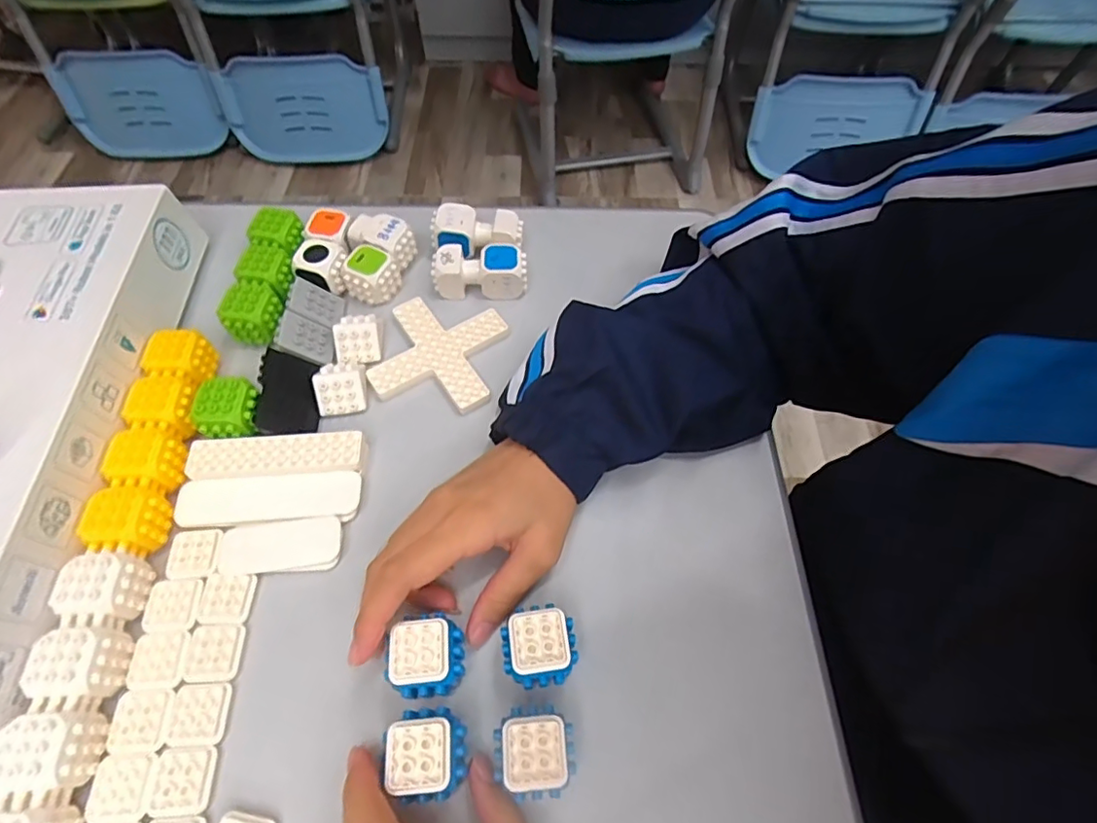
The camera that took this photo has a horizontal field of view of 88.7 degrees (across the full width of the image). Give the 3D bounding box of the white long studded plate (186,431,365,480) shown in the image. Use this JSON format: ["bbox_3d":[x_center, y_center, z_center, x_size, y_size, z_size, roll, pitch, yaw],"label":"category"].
[{"bbox_3d":[-0.168,0.027,0.347,0.103,0.008,0.027,-3,59,-3],"label":"white long studded plate"}]

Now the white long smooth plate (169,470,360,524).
[{"bbox_3d":[-0.168,0.052,0.336,0.105,0.007,0.027,-4,59,-3],"label":"white long smooth plate"}]

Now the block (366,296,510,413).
[{"bbox_3d":[-0.077,-0.042,0.397,0.083,0.005,0.083,11,60,5],"label":"block"}]

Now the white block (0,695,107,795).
[{"bbox_3d":[-0.234,0.156,0.262,0.034,0.027,0.036,-2,59,-3],"label":"white block"}]

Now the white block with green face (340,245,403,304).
[{"bbox_3d":[-0.132,-0.102,0.418,0.034,0.026,0.033,16,60,8],"label":"white block with green face"}]

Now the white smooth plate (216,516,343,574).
[{"bbox_3d":[-0.155,0.079,0.325,0.067,0.006,0.029,-6,60,-5],"label":"white smooth plate"}]

